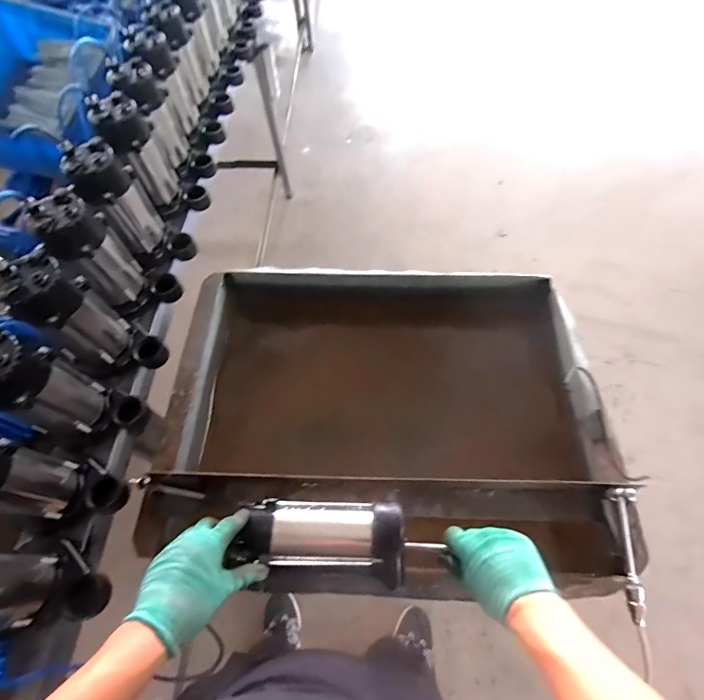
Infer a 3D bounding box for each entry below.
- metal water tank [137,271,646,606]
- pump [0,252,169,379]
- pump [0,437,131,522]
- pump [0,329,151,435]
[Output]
[{"bbox_3d":[0.053,0.115,0.769,0.756,0.202,0.595,1,62,3],"label":"metal water tank"},{"bbox_3d":[-0.438,-0.037,0.673,0.143,0.236,0.110,25,65,15],"label":"pump"},{"bbox_3d":[-0.433,0.180,0.540,0.147,0.220,0.105,7,62,6],"label":"pump"},{"bbox_3d":[-0.452,0.076,0.629,0.164,0.268,0.107,20,64,13],"label":"pump"}]

